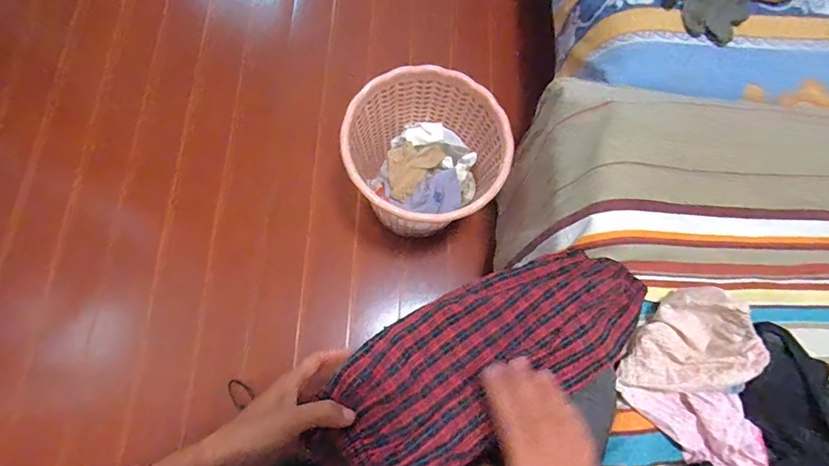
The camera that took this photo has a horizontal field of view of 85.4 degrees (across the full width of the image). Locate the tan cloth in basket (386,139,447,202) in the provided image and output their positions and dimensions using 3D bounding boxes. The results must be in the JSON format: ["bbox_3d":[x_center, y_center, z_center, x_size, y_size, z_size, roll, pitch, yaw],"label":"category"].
[{"bbox_3d":[-0.012,-0.128,0.855,0.095,0.036,0.136,33,74,5],"label":"tan cloth in basket"}]

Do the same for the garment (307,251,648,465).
[{"bbox_3d":[0.081,0.116,0.443,0.366,0.049,0.138,-25,72,-22],"label":"garment"}]

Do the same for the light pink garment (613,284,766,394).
[{"bbox_3d":[0.278,0.111,0.471,0.116,0.069,0.106,-1,74,-5],"label":"light pink garment"}]

